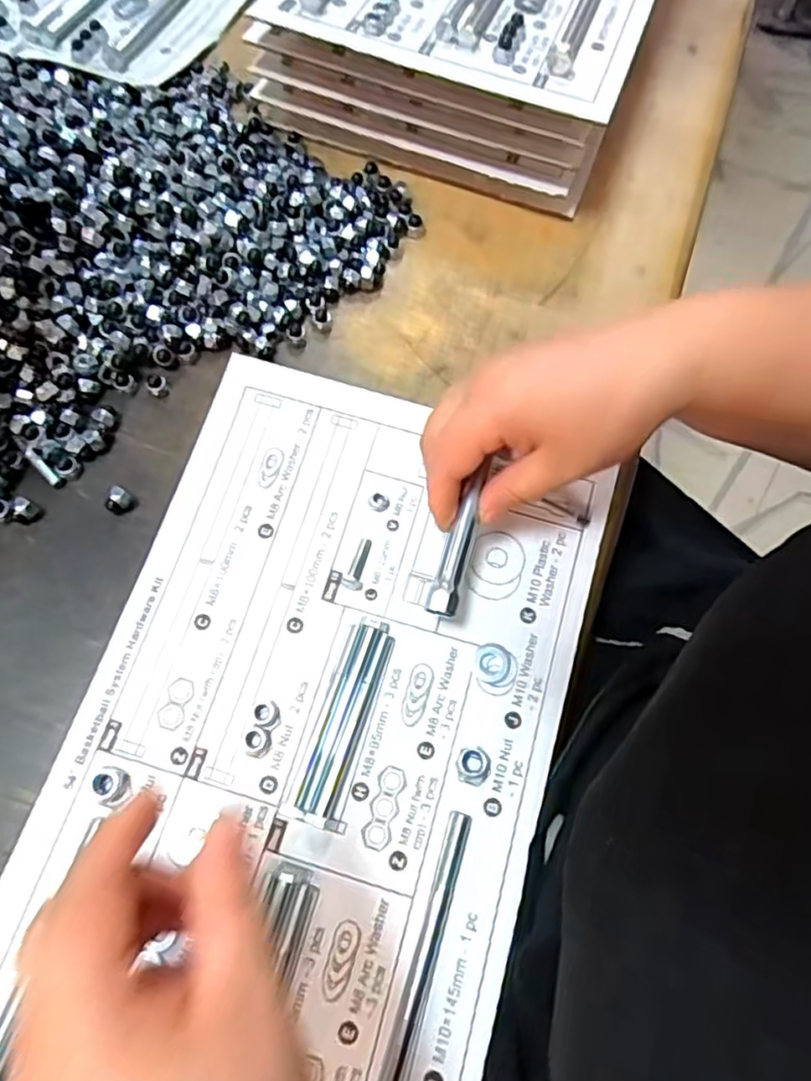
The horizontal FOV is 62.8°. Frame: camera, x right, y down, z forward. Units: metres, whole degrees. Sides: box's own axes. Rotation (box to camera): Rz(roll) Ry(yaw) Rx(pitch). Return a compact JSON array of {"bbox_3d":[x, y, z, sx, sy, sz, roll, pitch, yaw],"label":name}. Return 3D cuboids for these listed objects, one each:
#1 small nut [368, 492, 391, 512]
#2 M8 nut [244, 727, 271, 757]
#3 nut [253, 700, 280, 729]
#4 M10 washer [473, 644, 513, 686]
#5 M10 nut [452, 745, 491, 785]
[{"bbox_3d":[-0.015,-0.023,0.379,0.012,0.005,0.012,1,69,-3],"label":"small nut"},{"bbox_3d":[-0.075,0.102,0.338,0.013,0.006,0.014,1,69,-3],"label":"M8 nut"},{"bbox_3d":[-0.071,0.089,0.342,0.013,0.007,0.013,1,69,-3],"label":"nut"},{"bbox_3d":[0.046,0.065,0.353,0.020,0.004,0.021,1,69,-3],"label":"M10 washer"},{"bbox_3d":[0.034,0.112,0.333,0.018,0.012,0.018,20,70,5],"label":"M10 nut"}]

